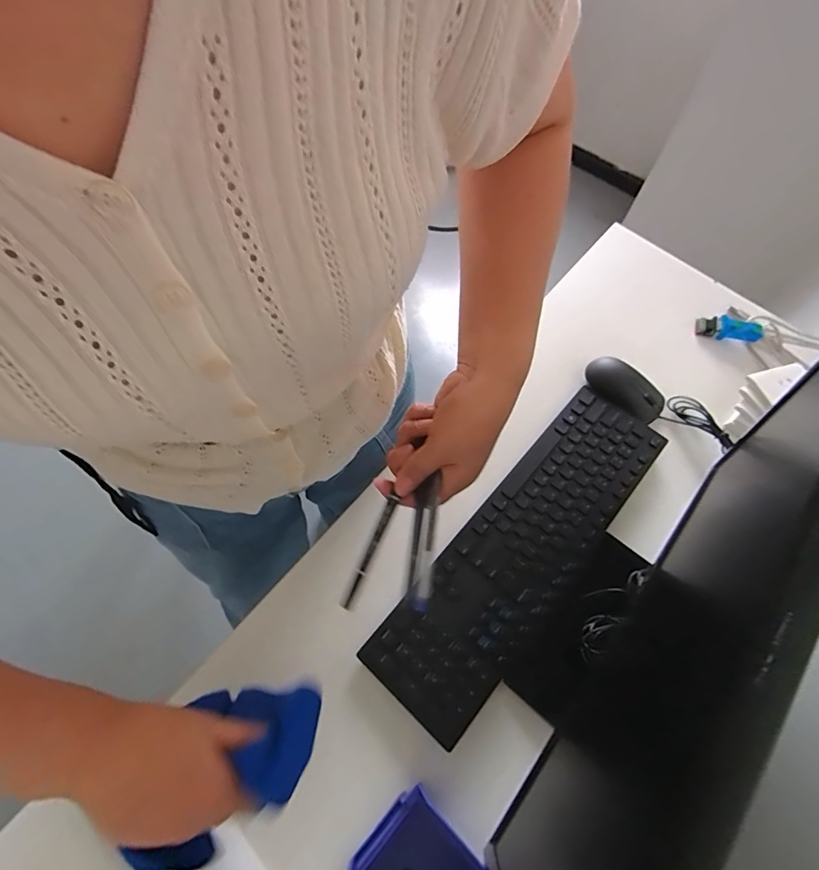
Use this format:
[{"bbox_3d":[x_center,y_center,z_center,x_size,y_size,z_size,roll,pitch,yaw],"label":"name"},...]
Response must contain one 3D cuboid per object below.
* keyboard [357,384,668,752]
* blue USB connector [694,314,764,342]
[{"bbox_3d":[0.136,0.120,0.507,0.124,0.015,0.433,39,70,15],"label":"keyboard"},{"bbox_3d":[0.479,-0.159,0.654,0.085,0.023,0.028,15,65,23],"label":"blue USB connector"}]

